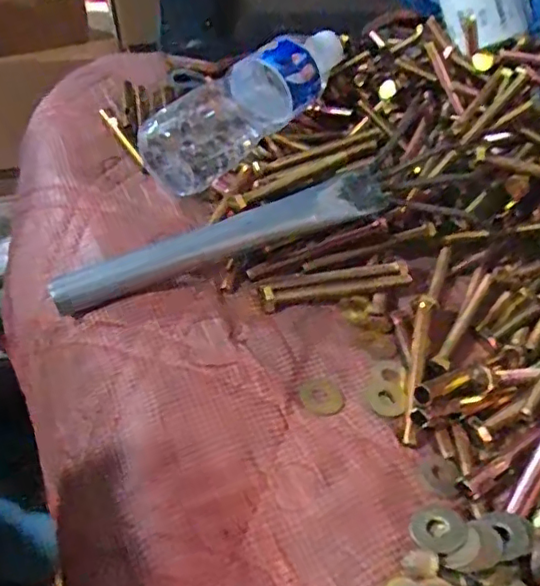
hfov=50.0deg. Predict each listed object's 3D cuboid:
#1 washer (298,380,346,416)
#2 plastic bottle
[{"bbox_3d":[0.030,0.060,0.329,0.025,0.004,0.025,-8,42,-21],"label":"washer"},{"bbox_3d":[-0.013,-0.172,0.490,0.069,0.059,0.222,28,47,23],"label":"plastic bottle"}]

